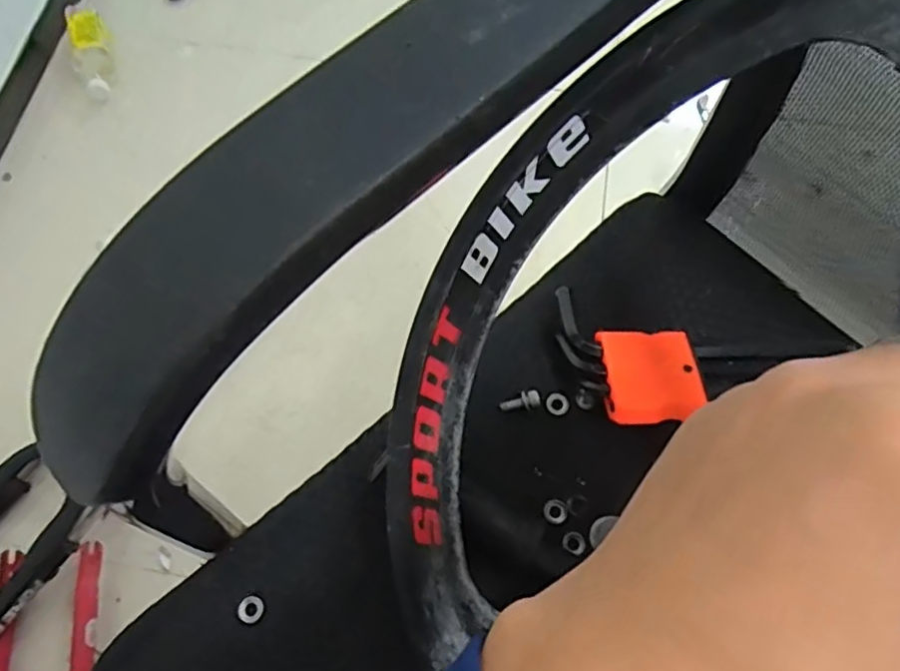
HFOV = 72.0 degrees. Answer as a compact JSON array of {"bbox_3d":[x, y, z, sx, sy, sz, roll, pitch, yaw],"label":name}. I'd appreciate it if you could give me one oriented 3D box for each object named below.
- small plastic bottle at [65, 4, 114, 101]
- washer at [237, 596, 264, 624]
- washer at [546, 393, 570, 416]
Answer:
[{"bbox_3d":[-0.587,-0.465,1.016,0.059,0.045,0.166,-13,83,-5],"label":"small plastic bottle"},{"bbox_3d":[-0.097,0.134,0.302,0.011,0.004,0.012,10,66,-23],"label":"washer"},{"bbox_3d":[0.060,0.038,0.344,0.013,0.004,0.013,0,70,0],"label":"washer"}]

